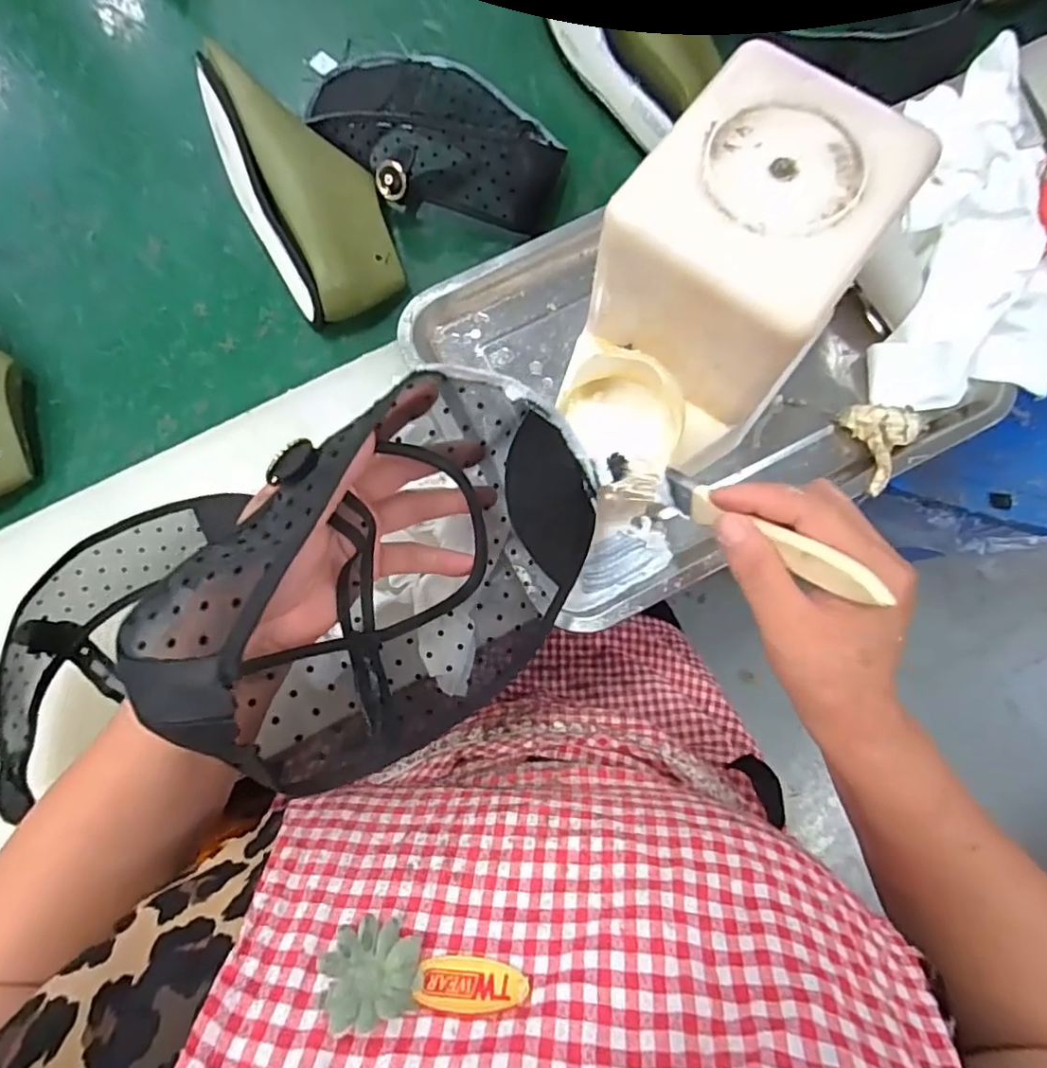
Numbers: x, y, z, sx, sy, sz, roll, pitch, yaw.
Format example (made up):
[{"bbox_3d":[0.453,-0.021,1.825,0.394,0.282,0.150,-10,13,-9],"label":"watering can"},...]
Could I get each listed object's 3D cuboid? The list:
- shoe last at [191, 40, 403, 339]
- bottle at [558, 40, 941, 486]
[{"bbox_3d":[-0.195,-0.303,0.526,0.105,0.080,0.252,-32,79,-7],"label":"shoe last"},{"bbox_3d":[0.122,-0.153,0.379,0.131,0.148,0.182,37,80,8],"label":"bottle"}]

